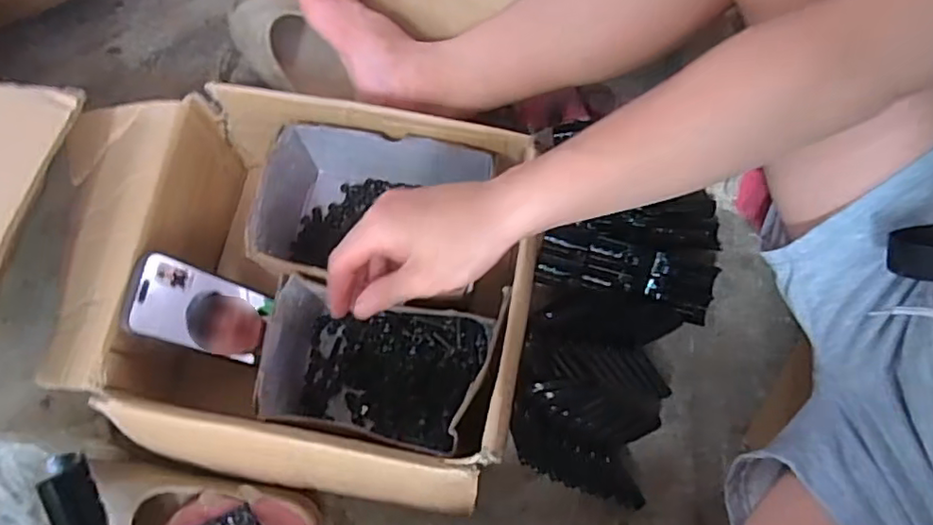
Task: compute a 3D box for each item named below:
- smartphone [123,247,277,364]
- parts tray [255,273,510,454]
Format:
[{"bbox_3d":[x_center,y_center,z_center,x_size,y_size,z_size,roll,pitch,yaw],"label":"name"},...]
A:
[{"bbox_3d":[-0.235,0.043,0.540,0.011,0.133,0.071,-2,70,32],"label":"smartphone"},{"bbox_3d":[-0.076,0.098,0.538,0.196,0.111,0.123,8,71,2],"label":"parts tray"}]

